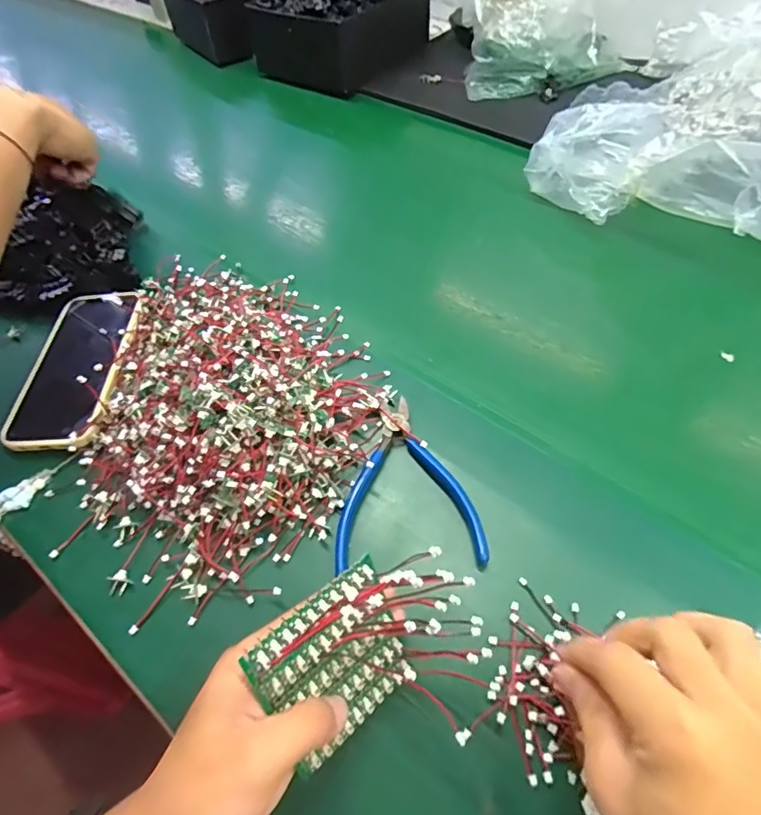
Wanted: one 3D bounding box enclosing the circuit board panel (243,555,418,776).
[{"bbox_3d":[-0.021,0.137,0.268,0.079,0.082,0.012,-31,22,-30],"label":"circuit board panel"}]

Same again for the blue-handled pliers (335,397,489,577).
[{"bbox_3d":[0.015,0.052,0.376,0.100,0.014,0.133,-6,55,0],"label":"blue-handled pliers"}]

